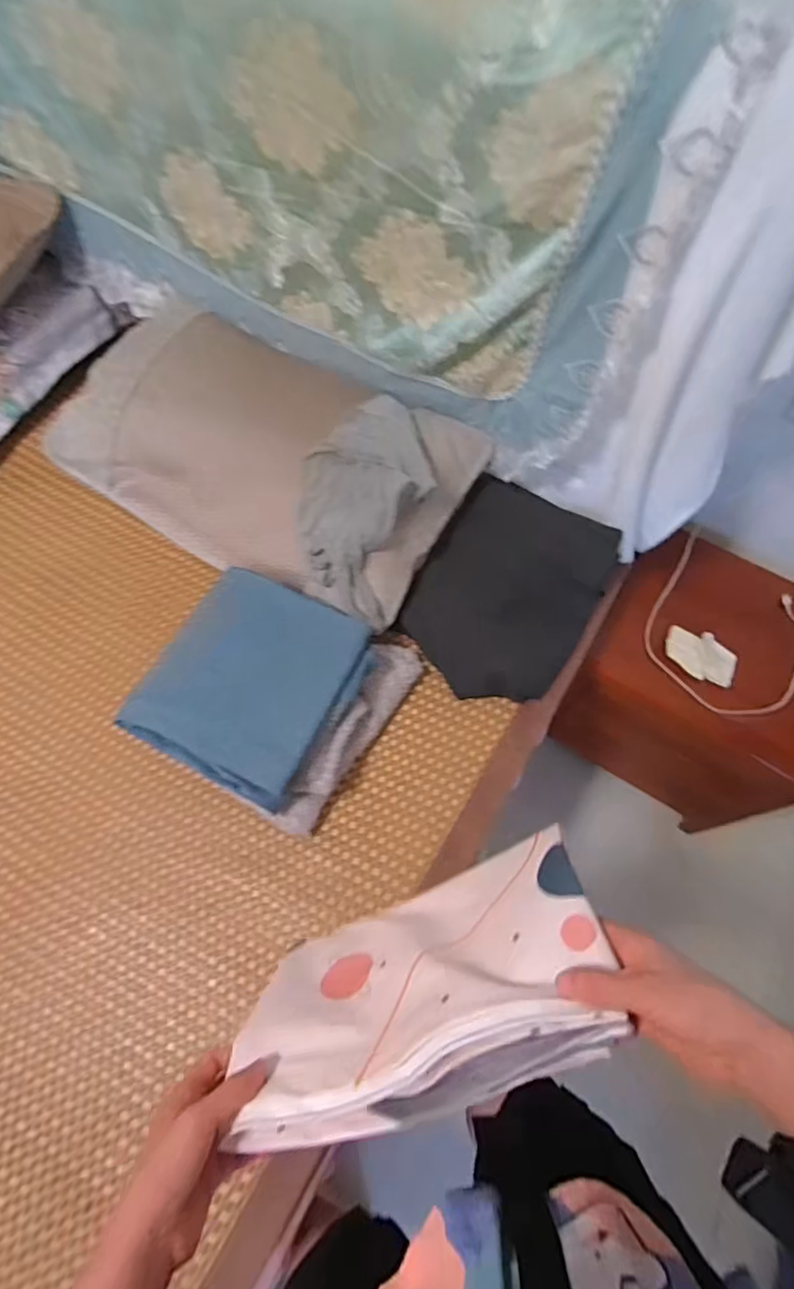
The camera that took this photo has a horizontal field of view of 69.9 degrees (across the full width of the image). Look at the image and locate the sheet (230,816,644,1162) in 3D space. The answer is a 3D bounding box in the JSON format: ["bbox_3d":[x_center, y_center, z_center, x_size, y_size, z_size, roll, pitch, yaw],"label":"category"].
[{"bbox_3d":[0.016,0.265,0.454,0.297,0.194,0.032,-28,102,8],"label":"sheet"}]

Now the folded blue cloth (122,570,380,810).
[{"bbox_3d":[-0.183,0.046,0.768,0.231,0.068,0.277,28,66,11],"label":"folded blue cloth"}]

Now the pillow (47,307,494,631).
[{"bbox_3d":[-0.237,-0.335,0.963,0.706,0.117,0.375,29,66,11],"label":"pillow"}]

